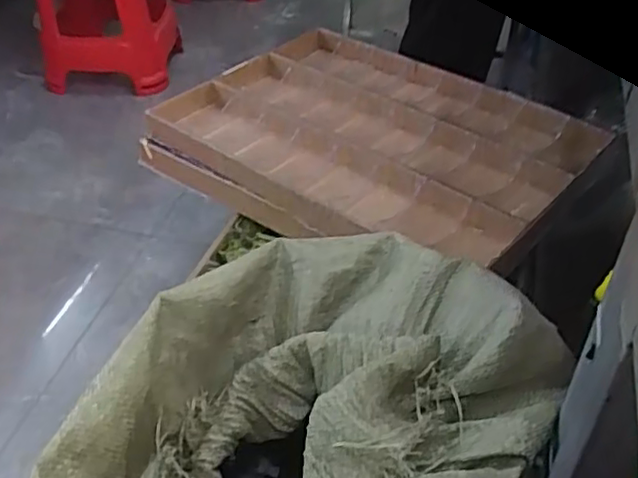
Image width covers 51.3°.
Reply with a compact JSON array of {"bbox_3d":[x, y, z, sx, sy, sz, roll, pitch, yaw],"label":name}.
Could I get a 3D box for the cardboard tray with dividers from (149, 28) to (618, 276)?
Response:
[{"bbox_3d":[0.082,-0.175,1.139,0.658,0.092,0.493,27,48,29],"label":"cardboard tray with dividers"}]

